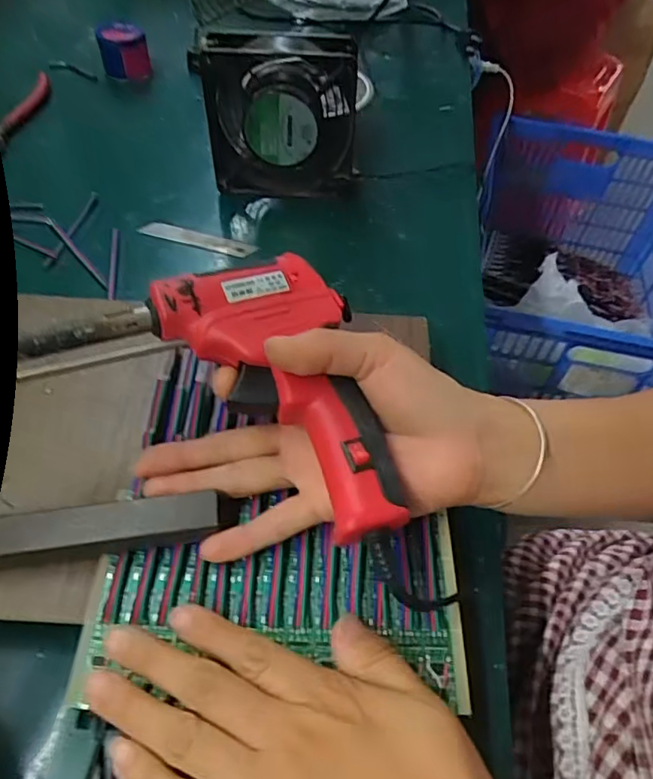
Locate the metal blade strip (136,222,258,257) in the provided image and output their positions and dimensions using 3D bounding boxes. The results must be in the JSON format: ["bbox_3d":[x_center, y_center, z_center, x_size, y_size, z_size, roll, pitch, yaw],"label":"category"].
[{"bbox_3d":[-0.108,-0.126,0.478,0.100,0.004,0.017,17,58,11],"label":"metal blade strip"}]

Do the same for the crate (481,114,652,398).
[{"bbox_3d":[0.535,-0.246,1.183,0.453,0.284,0.715,11,50,4],"label":"crate"}]

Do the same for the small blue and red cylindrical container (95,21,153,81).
[{"bbox_3d":[-0.225,-0.380,0.638,0.054,0.048,0.041,-11,52,-14],"label":"small blue and red cylindrical container"}]

